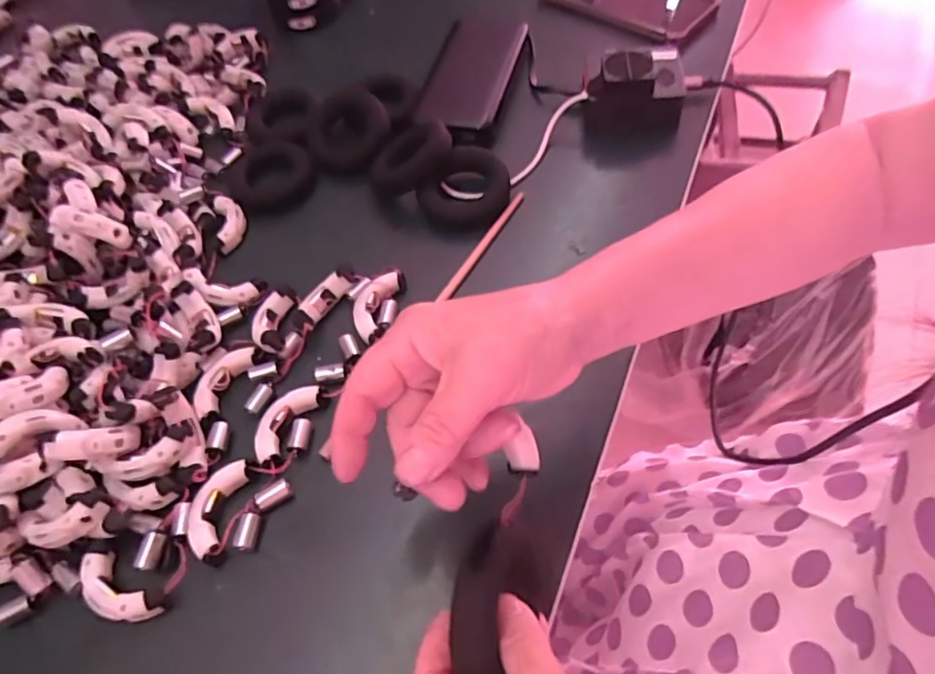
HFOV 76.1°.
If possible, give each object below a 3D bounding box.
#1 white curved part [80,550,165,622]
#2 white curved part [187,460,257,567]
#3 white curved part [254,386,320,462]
[{"bbox_3d":[-0.192,0.141,0.327,0.055,0.017,0.023,32,66,24],"label":"white curved part"},{"bbox_3d":[-0.145,0.101,0.347,0.028,0.018,0.057,6,58,11],"label":"white curved part"},{"bbox_3d":[-0.114,0.053,0.373,0.022,0.016,0.053,21,62,19],"label":"white curved part"}]

